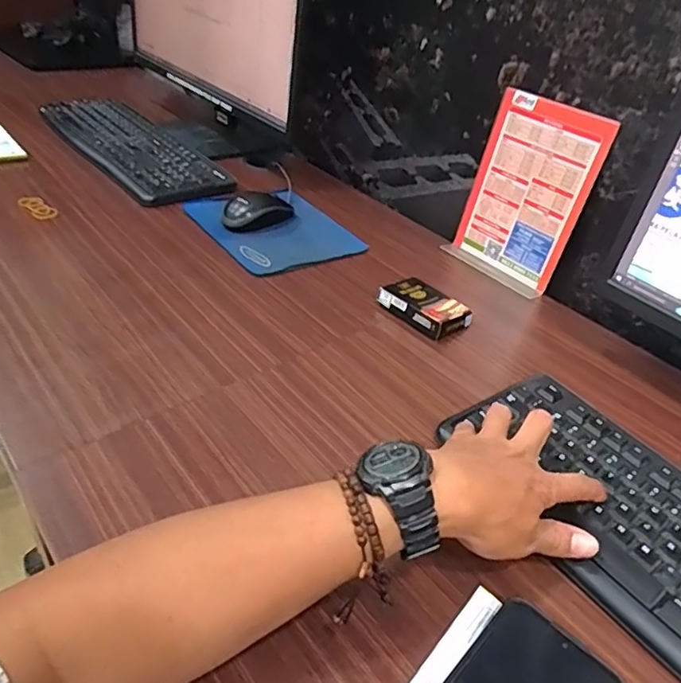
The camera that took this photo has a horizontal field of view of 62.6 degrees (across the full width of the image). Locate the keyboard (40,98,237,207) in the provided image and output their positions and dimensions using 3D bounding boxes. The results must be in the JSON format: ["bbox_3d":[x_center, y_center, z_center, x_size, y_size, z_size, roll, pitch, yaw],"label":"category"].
[{"bbox_3d":[-0.342,-0.316,0.915,0.157,0.028,0.452,-23,46,-33],"label":"keyboard"}]

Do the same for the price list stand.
[{"bbox_3d":[0.226,-0.180,0.700,0.052,0.210,0.151,-26,49,-35],"label":"price list stand"}]

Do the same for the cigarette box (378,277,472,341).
[{"bbox_3d":[0.096,-0.039,0.630,0.087,0.025,0.065,35,46,30],"label":"cigarette box"}]

